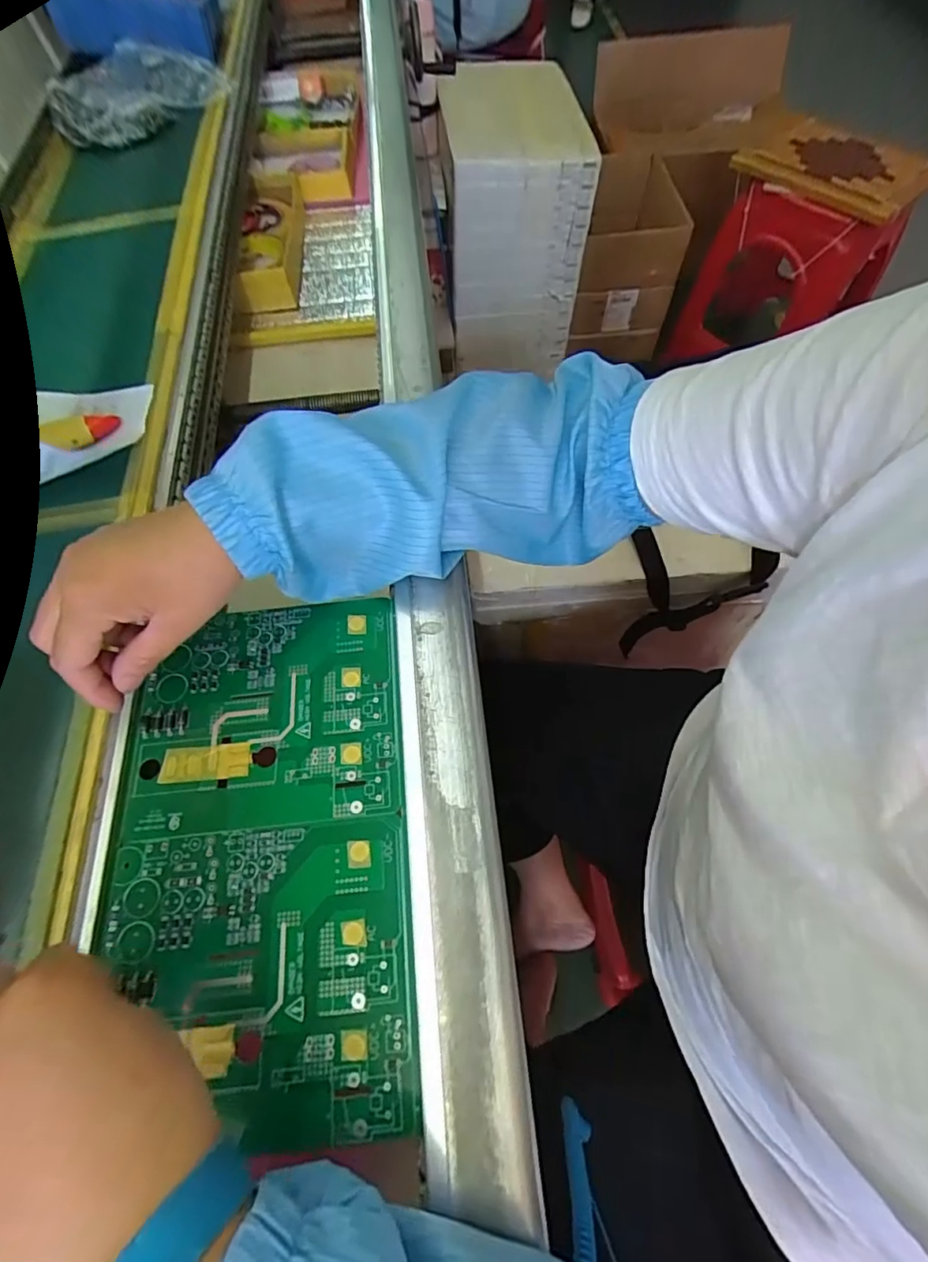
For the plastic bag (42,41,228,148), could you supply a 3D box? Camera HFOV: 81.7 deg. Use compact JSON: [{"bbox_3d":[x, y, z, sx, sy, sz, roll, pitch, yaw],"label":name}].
[{"bbox_3d":[-0.458,-0.764,0.754,0.140,0.046,0.239,22,69,11],"label":"plastic bag"}]

